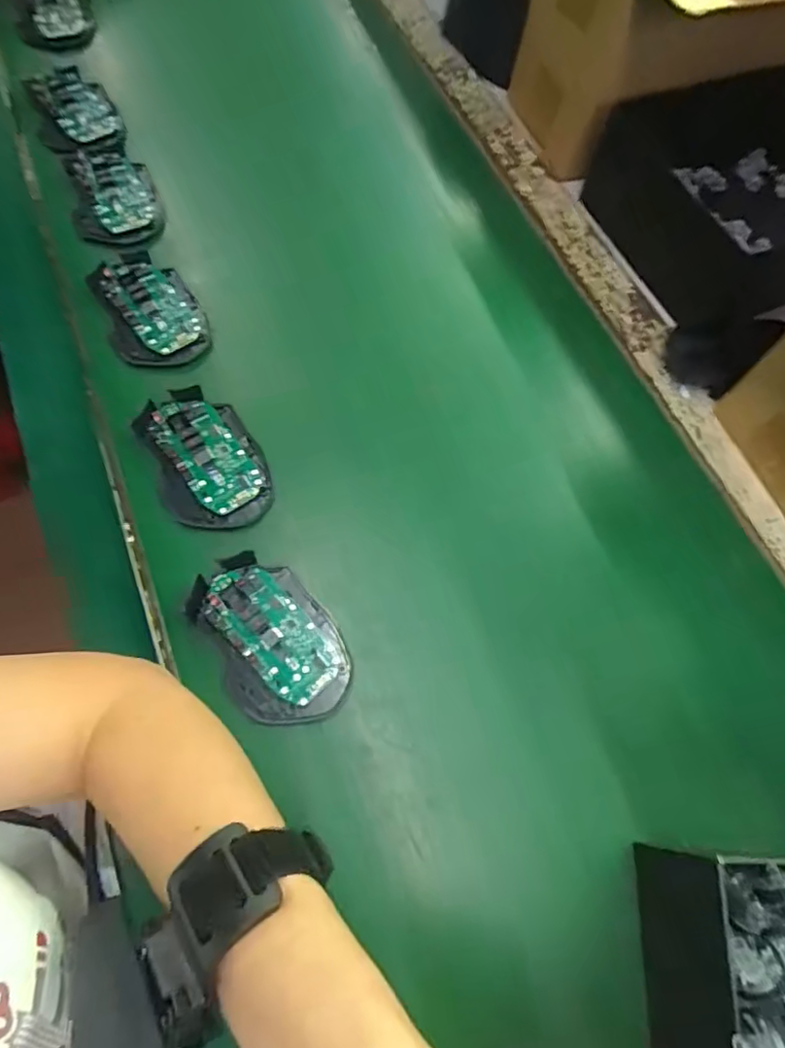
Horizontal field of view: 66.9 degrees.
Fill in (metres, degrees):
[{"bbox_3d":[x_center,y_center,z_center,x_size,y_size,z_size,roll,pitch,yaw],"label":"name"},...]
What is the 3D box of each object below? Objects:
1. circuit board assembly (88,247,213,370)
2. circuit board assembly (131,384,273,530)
[{"bbox_3d":[-0.199,-0.174,0.492,0.074,0.020,0.131,-25,70,-7],"label":"circuit board assembly"},{"bbox_3d":[-0.136,-0.048,0.431,0.072,0.015,0.122,-27,70,-8],"label":"circuit board assembly"}]

